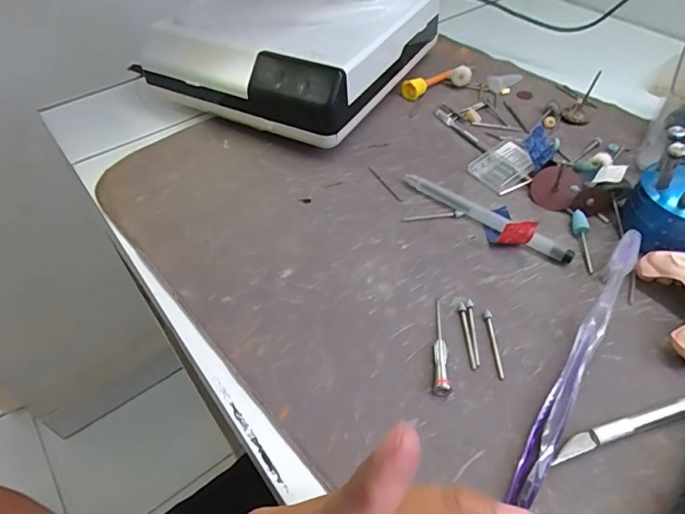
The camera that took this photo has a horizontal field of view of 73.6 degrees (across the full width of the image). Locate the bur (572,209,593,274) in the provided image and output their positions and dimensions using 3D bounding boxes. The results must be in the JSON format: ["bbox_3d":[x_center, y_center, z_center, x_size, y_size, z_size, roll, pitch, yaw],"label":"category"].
[{"bbox_3d":[0.157,-0.011,0.299,0.009,0.006,0.048,1,63,3],"label":"bur"}]

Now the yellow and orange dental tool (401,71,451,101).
[{"bbox_3d":[0.079,-0.162,0.423,0.055,0.015,0.014,-33,56,-23],"label":"yellow and orange dental tool"}]

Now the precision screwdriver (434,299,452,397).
[{"bbox_3d":[0.055,0.047,0.251,0.008,0.007,0.059,5,50,6],"label":"precision screwdriver"}]

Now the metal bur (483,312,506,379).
[{"bbox_3d":[0.083,0.047,0.253,0.005,0.004,0.041,0,50,1],"label":"metal bur"}]

